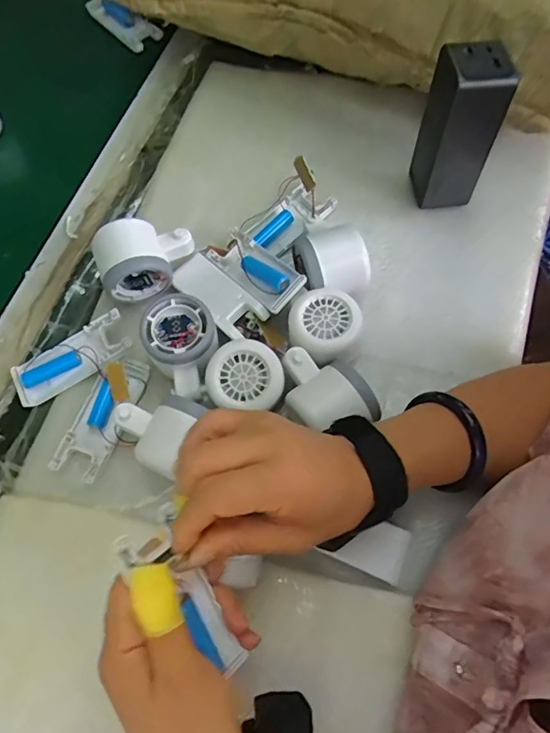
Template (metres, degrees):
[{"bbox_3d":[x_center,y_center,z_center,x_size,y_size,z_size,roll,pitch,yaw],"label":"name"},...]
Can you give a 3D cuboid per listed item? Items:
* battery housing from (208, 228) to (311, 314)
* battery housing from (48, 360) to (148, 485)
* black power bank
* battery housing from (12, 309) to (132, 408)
[{"bbox_3d":[-0.016,-0.085,0.440,0.038,0.016,0.104,-38,56,-14],"label":"battery housing"},{"bbox_3d":[-0.140,0.039,0.415,0.042,0.021,0.103,19,68,10],"label":"battery housing"},{"bbox_3d":[0.153,-0.199,0.427,0.053,0.126,0.054,2,66,3],"label":"black power bank"},{"bbox_3d":[-0.171,-0.006,0.430,0.103,0.019,0.040,-32,68,3],"label":"battery housing"}]

